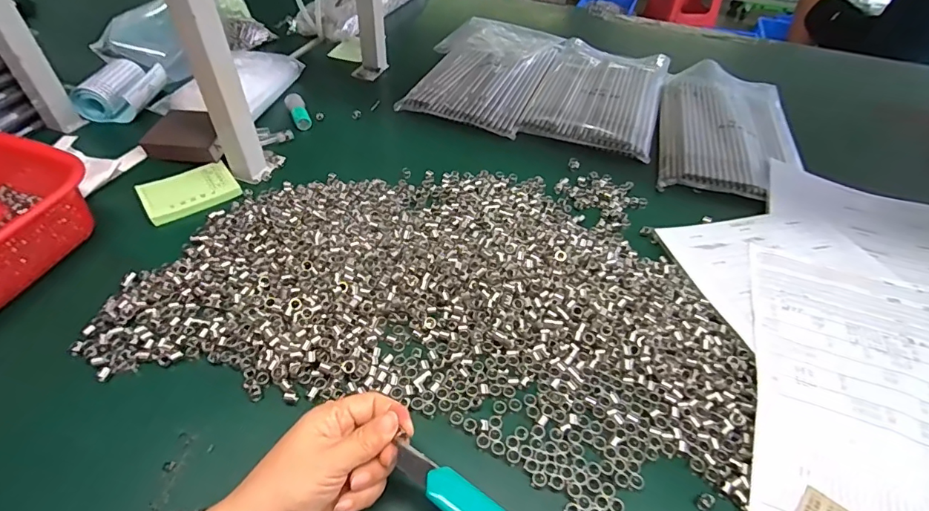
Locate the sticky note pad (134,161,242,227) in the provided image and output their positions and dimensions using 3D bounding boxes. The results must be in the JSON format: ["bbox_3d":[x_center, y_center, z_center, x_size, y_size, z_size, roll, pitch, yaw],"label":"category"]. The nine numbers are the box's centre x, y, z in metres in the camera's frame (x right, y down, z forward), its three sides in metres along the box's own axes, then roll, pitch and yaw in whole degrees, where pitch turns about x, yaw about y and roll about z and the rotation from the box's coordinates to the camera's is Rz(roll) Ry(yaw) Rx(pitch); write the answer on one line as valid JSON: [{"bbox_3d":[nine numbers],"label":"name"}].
[{"bbox_3d":[-0.310,-0.073,0.536,0.096,0.011,0.071,-25,52,-25],"label":"sticky note pad"}]

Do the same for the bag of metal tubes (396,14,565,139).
[{"bbox_3d":[0.030,-0.305,0.768,0.201,0.033,0.304,17,47,14],"label":"bag of metal tubes"}]

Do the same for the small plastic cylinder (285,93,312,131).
[{"bbox_3d":[-0.229,-0.198,0.655,0.025,0.016,0.063,-17,61,-20],"label":"small plastic cylinder"}]

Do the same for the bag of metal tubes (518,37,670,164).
[{"bbox_3d":[0.212,-0.255,0.737,0.175,0.023,0.295,16,47,13],"label":"bag of metal tubes"}]

